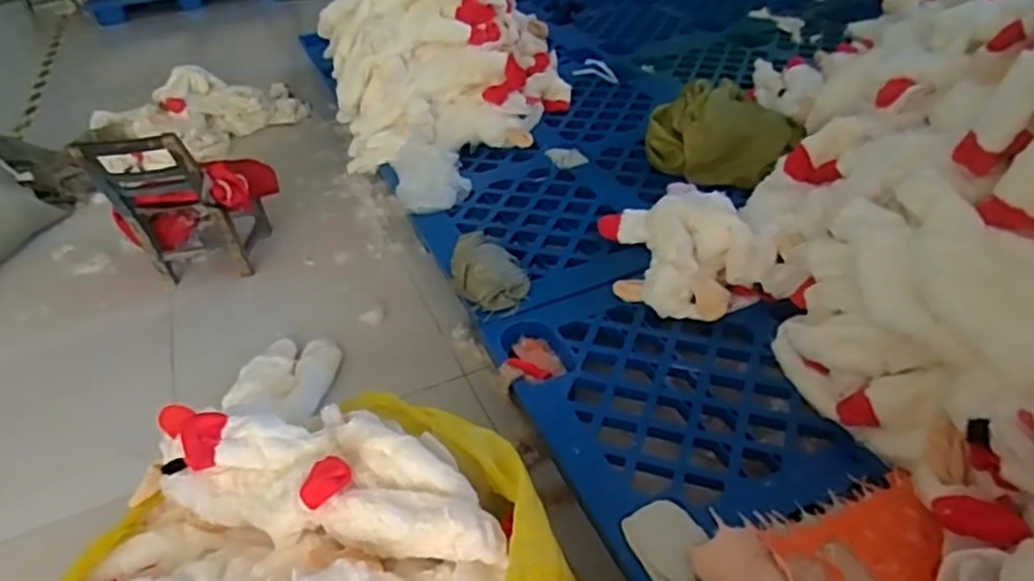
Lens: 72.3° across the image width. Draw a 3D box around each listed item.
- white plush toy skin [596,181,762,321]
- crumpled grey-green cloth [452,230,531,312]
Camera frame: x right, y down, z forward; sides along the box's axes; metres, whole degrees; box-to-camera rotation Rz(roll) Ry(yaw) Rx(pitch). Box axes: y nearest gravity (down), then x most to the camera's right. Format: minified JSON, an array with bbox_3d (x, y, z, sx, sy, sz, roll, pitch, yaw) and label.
[{"bbox_3d":[0.333,-0.105,1.487,0.269,0.137,0.368,-3,36,2],"label":"white plush toy skin"},{"bbox_3d":[-0.056,-0.039,1.486,0.158,0.090,0.137,-6,36,-3],"label":"crumpled grey-green cloth"}]

